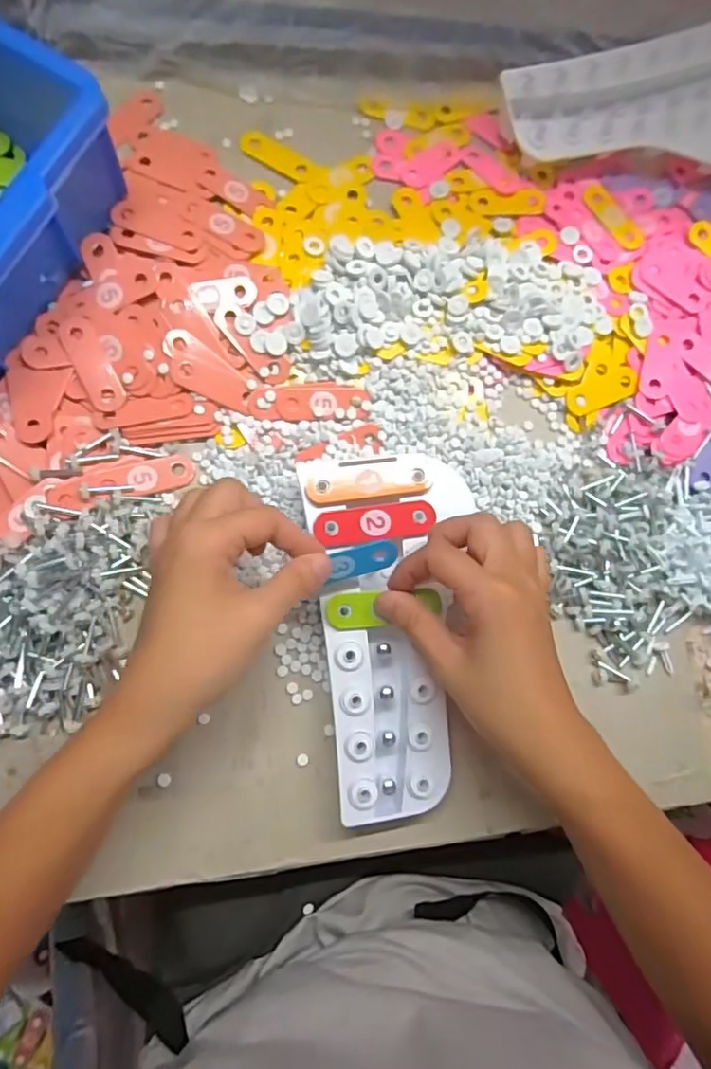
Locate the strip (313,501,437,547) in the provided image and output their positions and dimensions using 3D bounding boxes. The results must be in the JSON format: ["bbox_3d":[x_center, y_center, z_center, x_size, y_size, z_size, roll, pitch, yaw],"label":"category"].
[{"bbox_3d":[0.013,-0.007,0.369,0.079,0.004,0.023,-7,84,-7],"label":"strip"}]

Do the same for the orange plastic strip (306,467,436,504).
[{"bbox_3d":[0.010,-0.034,0.374,0.083,0.005,0.018,-7,84,-7],"label":"orange plastic strip"}]

